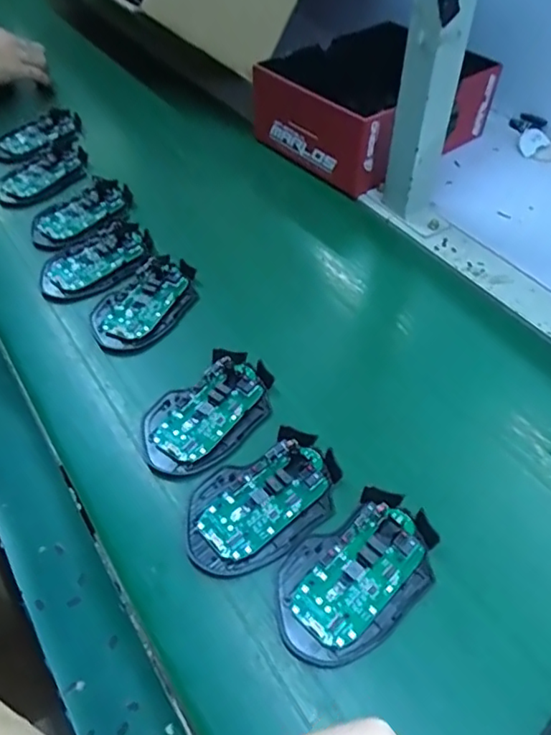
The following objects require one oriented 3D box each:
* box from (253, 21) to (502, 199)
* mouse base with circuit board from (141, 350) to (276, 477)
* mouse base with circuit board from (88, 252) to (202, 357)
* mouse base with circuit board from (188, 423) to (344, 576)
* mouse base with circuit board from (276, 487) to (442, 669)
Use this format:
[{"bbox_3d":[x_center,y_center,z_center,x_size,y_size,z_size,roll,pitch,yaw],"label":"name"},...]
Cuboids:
[{"bbox_3d":[0.117,-0.311,0.674,0.188,0.103,0.228,35,59,25],"label":"box"},{"bbox_3d":[-0.050,0.034,0.433,0.112,0.021,0.071,-35,58,-25],"label":"mouse base with circuit board"},{"bbox_3d":[-0.118,-0.058,0.515,0.070,0.021,0.108,32,58,24],"label":"mouse base with circuit board"},{"bbox_3d":[-0.009,0.090,0.386,0.113,0.018,0.071,-29,56,-22],"label":"mouse base with circuit board"},{"bbox_3d":[0.051,0.129,0.354,0.115,0.015,0.072,-37,59,-26],"label":"mouse base with circuit board"}]

